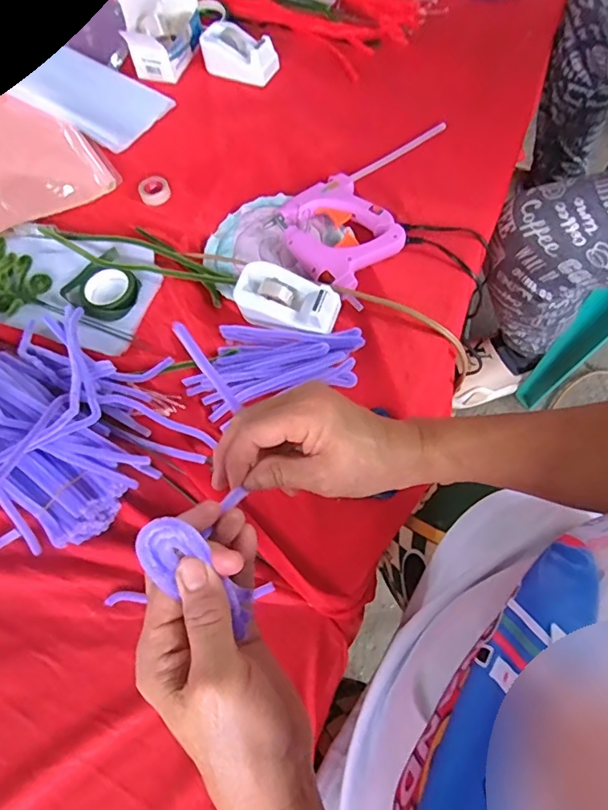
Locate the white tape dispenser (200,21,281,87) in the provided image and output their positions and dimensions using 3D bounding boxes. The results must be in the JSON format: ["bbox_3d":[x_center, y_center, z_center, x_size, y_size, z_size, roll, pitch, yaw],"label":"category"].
[{"bbox_3d":[-0.095,-0.500,0.733,0.111,0.048,0.056,24,67,15],"label":"white tape dispenser"}]

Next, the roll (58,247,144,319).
[{"bbox_3d":[-0.217,-0.124,0.556,0.073,0.019,0.076,-1,63,3],"label":"roll"}]

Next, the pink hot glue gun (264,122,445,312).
[{"bbox_3d":[0.095,-0.251,0.608,0.148,0.032,0.295,38,71,20],"label":"pink hot glue gun"}]

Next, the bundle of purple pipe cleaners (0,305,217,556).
[{"bbox_3d":[-0.284,0.011,0.469,0.346,0.070,0.243,27,68,16],"label":"bundle of purple pipe cleaners"}]

